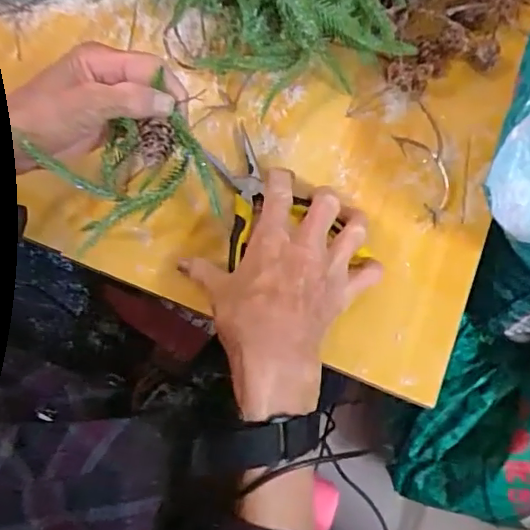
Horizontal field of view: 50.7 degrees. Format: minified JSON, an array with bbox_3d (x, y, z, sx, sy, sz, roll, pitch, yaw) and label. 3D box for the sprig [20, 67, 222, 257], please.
[{"bbox_3d":[-0.086,-0.057,0.364,0.095,0.065,0.057,-26,75,-8],"label":"sprig"}]

